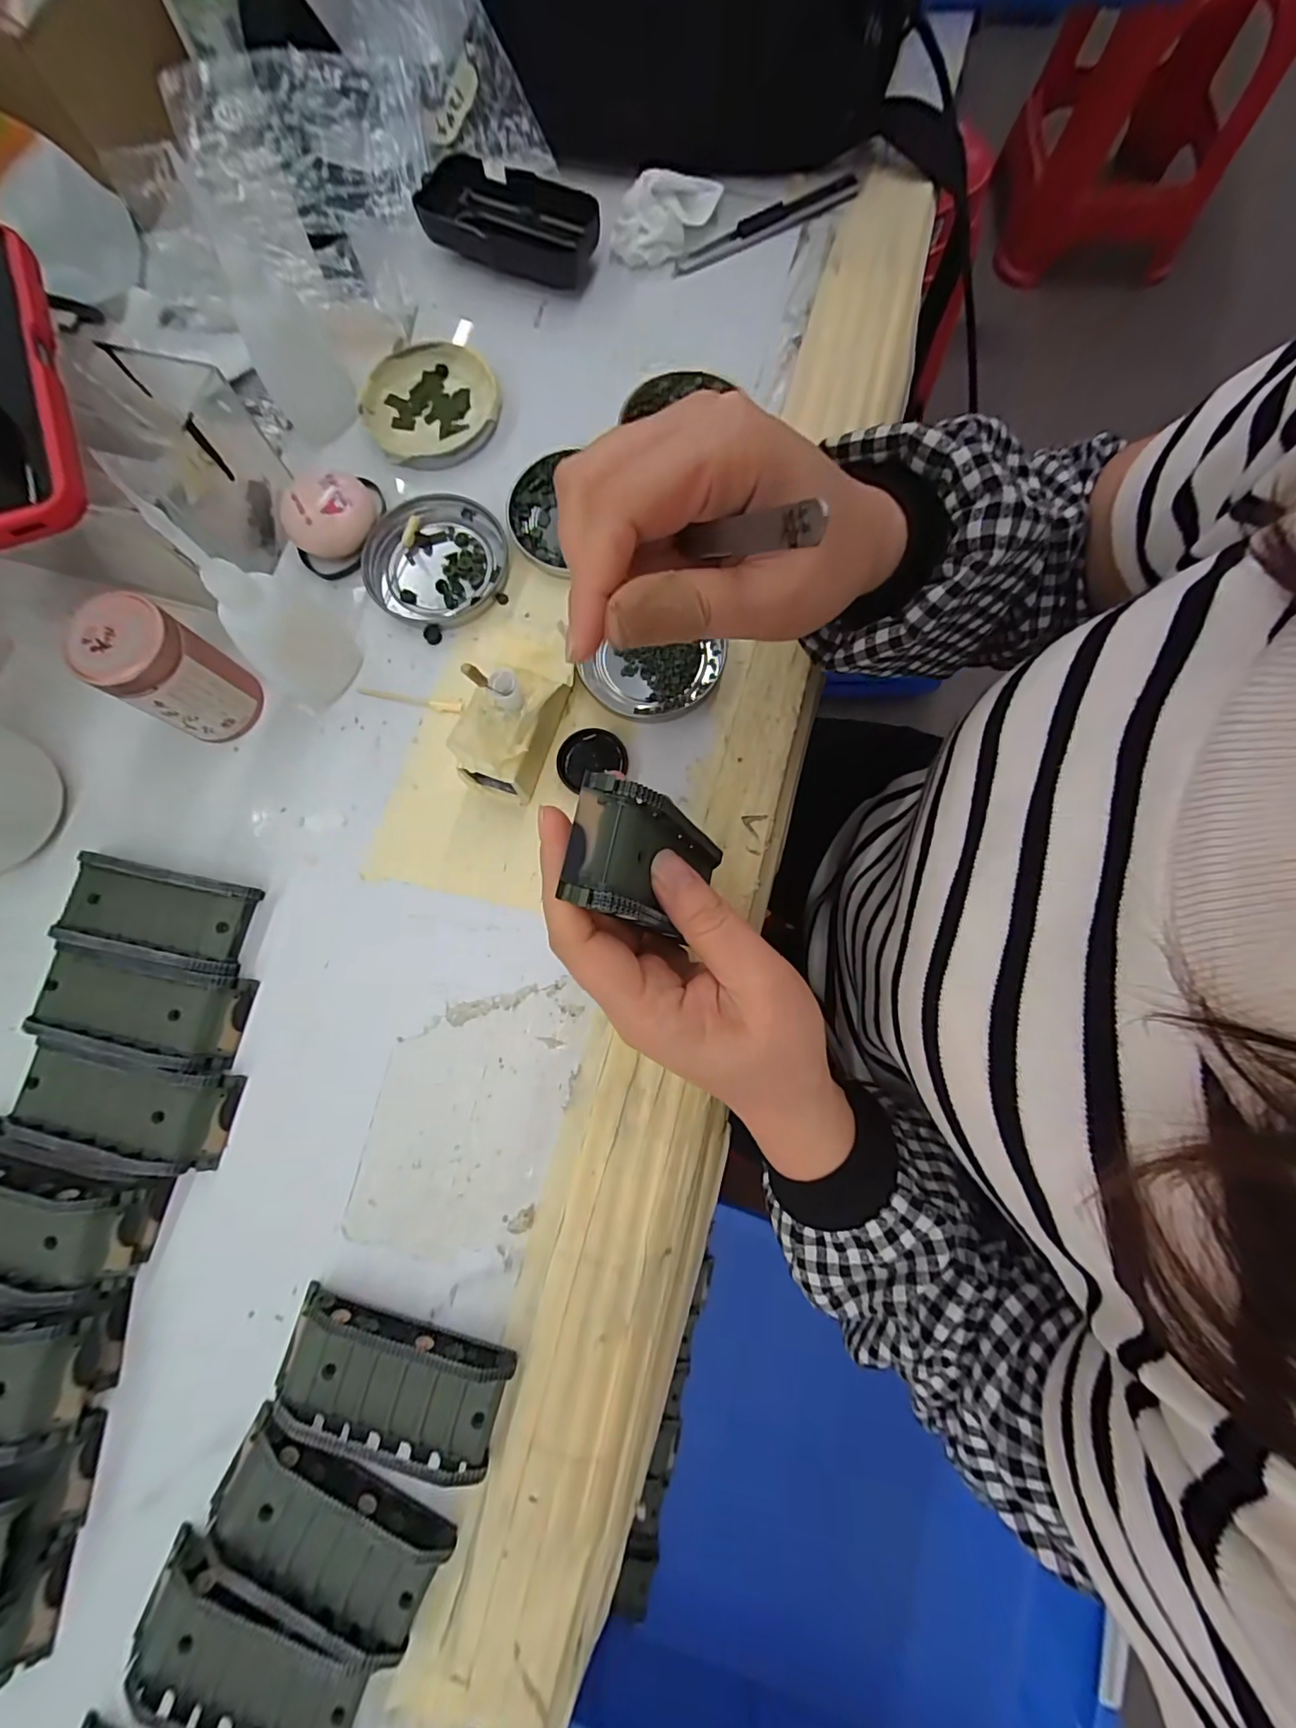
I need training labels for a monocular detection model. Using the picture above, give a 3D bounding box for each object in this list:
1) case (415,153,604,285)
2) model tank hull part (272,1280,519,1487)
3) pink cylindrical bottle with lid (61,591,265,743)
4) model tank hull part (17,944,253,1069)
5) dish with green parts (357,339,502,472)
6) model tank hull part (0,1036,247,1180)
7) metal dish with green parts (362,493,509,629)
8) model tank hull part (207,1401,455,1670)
[{"bbox_3d":[-0.086,-0.400,0.349,0.109,0.024,0.049,14,80,3],"label":"case"},{"bbox_3d":[-0.110,0.221,0.237,0.096,0.019,0.046,15,80,3],"label":"model tank hull part"},{"bbox_3d":[-0.232,-0.093,0.274,0.040,0.067,0.043,0,80,1],"label":"pink cylindrical bottle with lid"},{"bbox_3d":[-0.244,0.067,0.269,0.094,0.020,0.043,12,80,3],"label":"model tank hull part"},{"bbox_3d":[-0.130,-0.275,0.336,0.079,0.013,0.074,0,80,1],"label":"dish with green parts"},{"bbox_3d":[-0.254,0.112,0.261,0.112,0.020,0.049,10,80,3],"label":"model tank hull part"},{"bbox_3d":[-0.120,-0.171,0.315,0.074,0.008,0.078,0,80,1],"label":"metal dish with green parts"},{"bbox_3d":[-0.132,0.271,0.229,0.096,0.014,0.055,26,81,5],"label":"model tank hull part"}]

